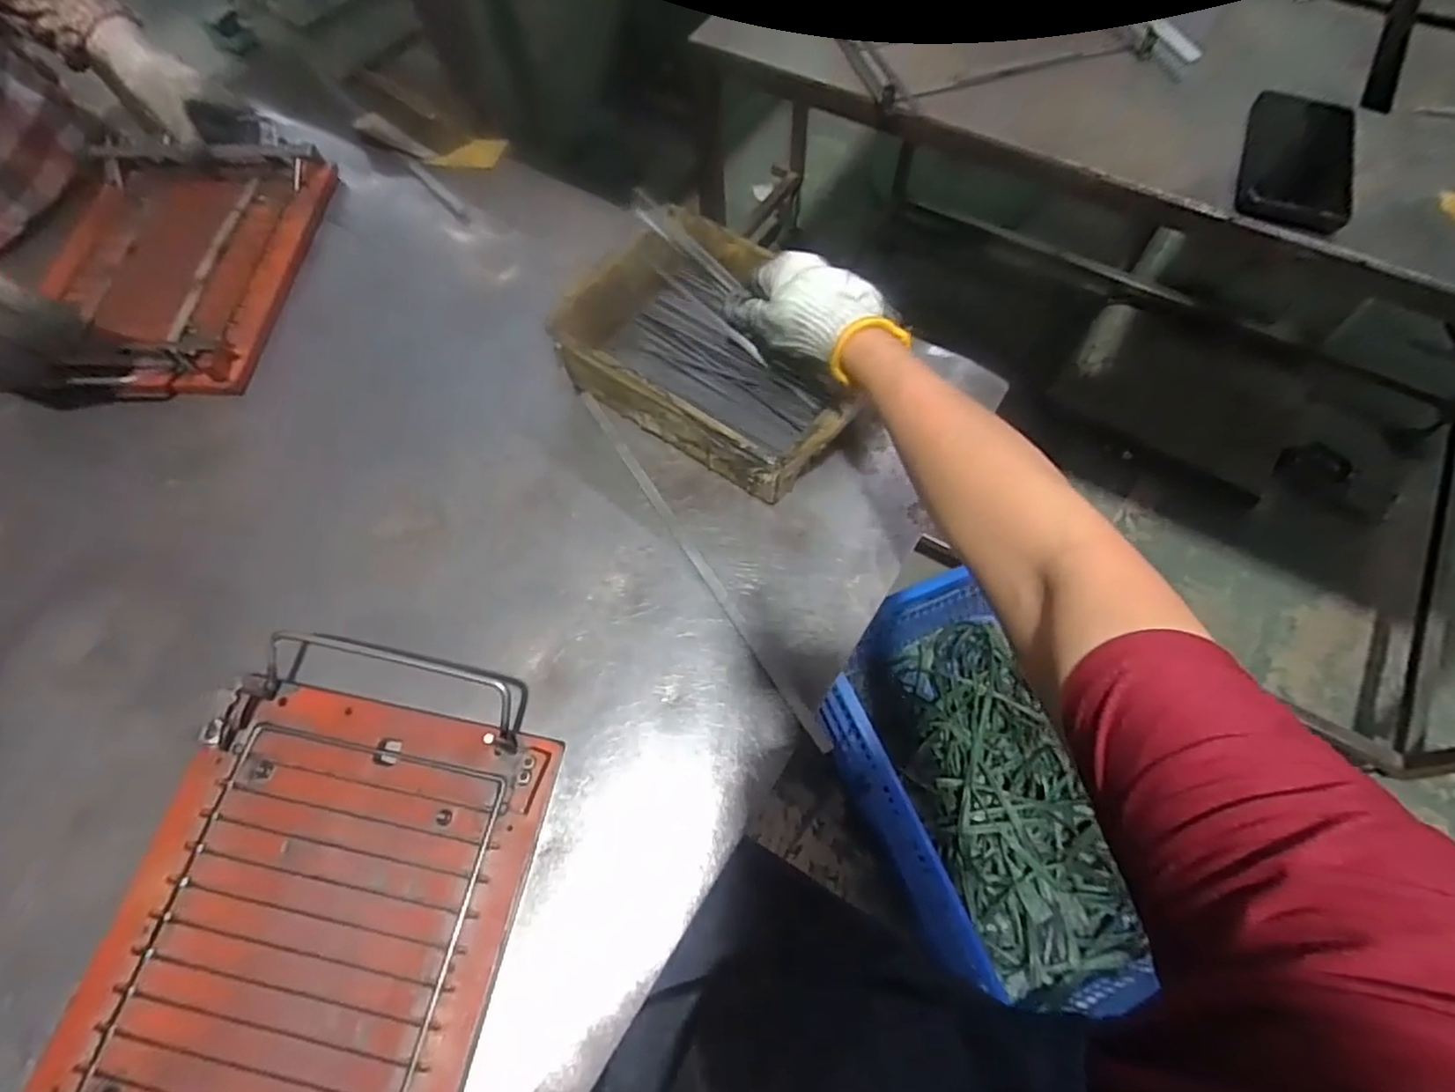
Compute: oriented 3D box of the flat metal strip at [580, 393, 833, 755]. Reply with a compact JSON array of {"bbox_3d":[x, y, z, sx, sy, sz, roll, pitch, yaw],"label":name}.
[{"bbox_3d":[-0.028,0.006,0.535,0.011,0.006,0.356,-31,67,-12],"label":"flat metal strip"}]

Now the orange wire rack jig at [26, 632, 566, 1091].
[{"bbox_3d":[-0.259,0.243,0.418,0.240,0.027,0.356,11,67,5],"label":"orange wire rack jig"}]

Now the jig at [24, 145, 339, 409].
[{"bbox_3d":[-0.543,-0.276,0.656,0.234,0.035,0.305,2,64,3],"label":"jig"}]

